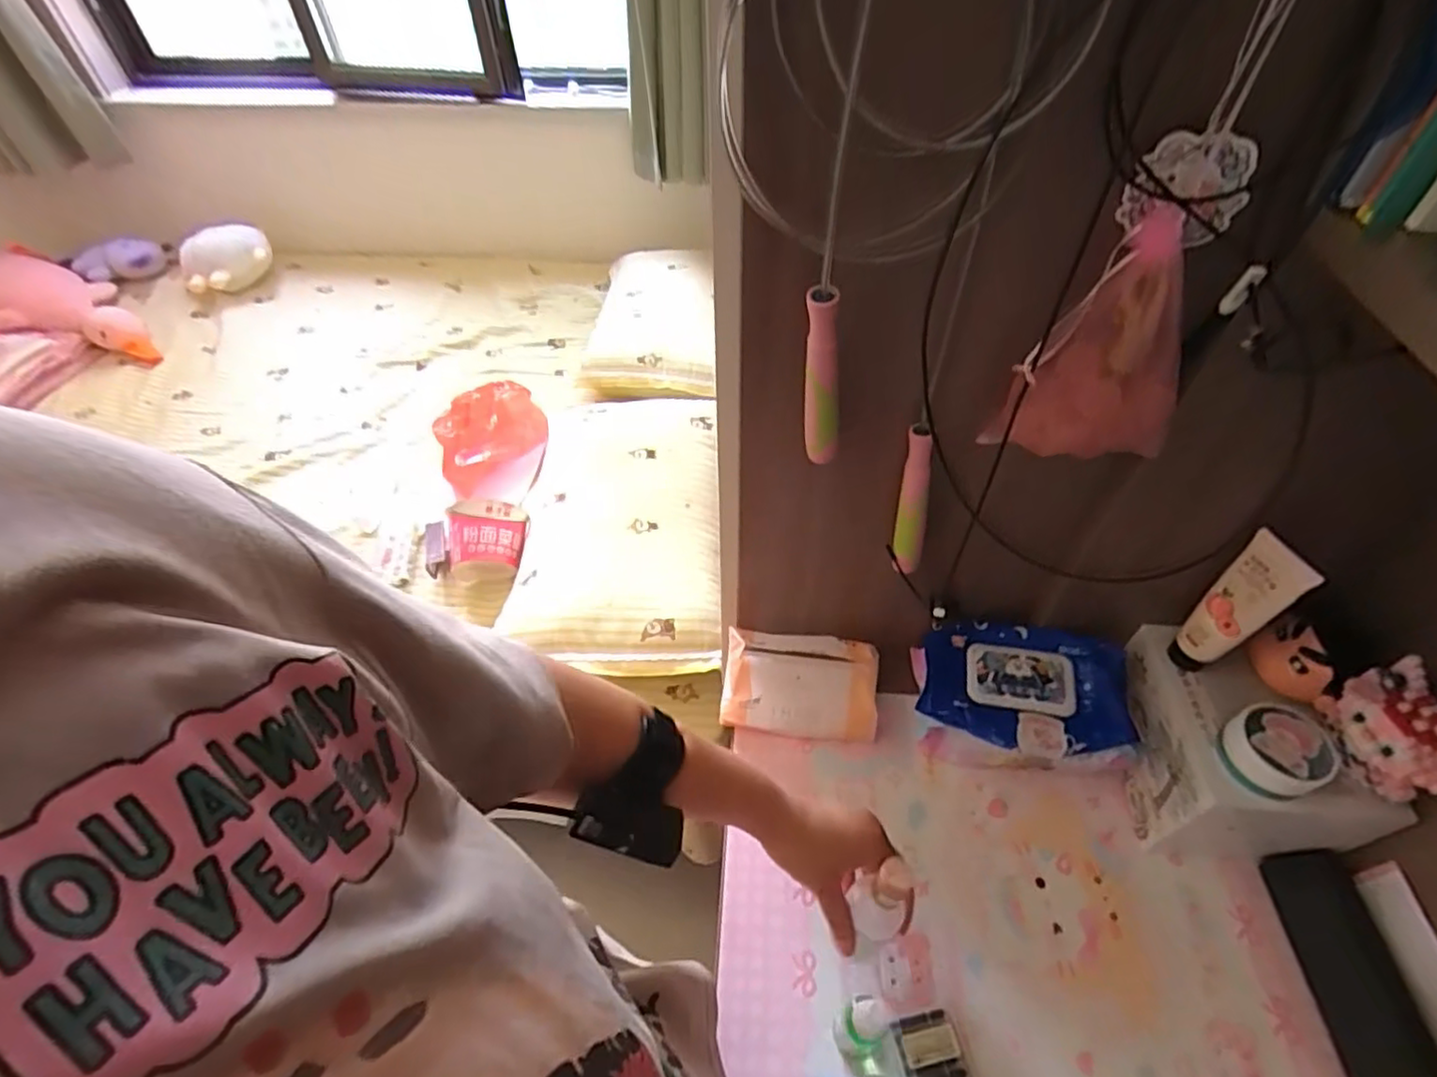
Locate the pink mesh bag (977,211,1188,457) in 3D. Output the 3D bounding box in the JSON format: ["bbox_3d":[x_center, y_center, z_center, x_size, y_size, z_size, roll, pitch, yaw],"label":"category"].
[{"bbox_3d":[0.241,-0.114,0.406,0.100,0.145,0.032,3,49,3],"label":"pink mesh bag"}]

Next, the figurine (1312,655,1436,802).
[{"bbox_3d":[0.511,0.147,0.505,0.042,0.082,0.087,-10,49,-8],"label":"figurine"}]

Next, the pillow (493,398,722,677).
[{"bbox_3d":[-0.178,-0.041,1.187,0.366,0.099,0.620,-1,49,0],"label":"pillow"}]

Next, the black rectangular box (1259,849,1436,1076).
[{"bbox_3d":[0.515,0.350,0.547,0.044,0.053,0.161,1,49,2],"label":"black rectangular box"}]

